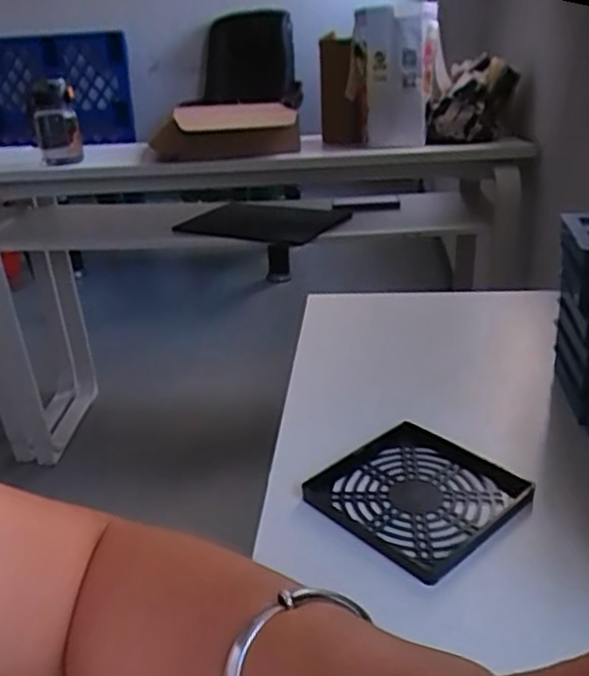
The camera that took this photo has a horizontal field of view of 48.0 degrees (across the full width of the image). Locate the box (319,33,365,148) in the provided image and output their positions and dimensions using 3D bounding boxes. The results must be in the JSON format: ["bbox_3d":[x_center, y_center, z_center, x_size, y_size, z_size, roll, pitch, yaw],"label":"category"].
[{"bbox_3d":[0.092,-0.458,1.261,0.085,0.203,0.119,-2,26,5],"label":"box"}]

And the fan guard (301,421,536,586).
[{"bbox_3d":[0.070,0.091,0.386,0.098,0.013,0.101,-22,32,-34],"label":"fan guard"}]

